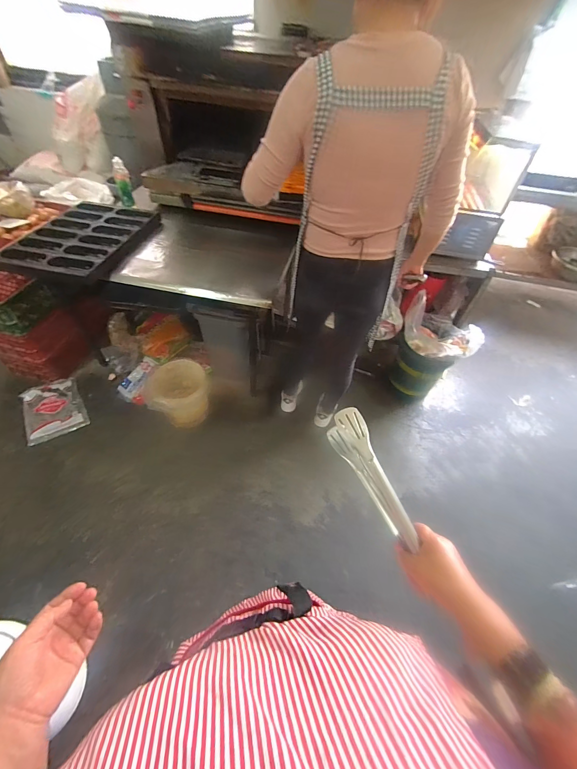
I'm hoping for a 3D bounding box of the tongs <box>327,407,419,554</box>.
[{"bbox_3d":[0.129,0.146,0.512,0.038,0.094,0.208,-21,72,-20],"label":"tongs"}]

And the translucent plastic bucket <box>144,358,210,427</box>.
[{"bbox_3d":[-0.566,0.054,1.620,0.298,0.245,0.275,2,50,-3],"label":"translucent plastic bucket"}]

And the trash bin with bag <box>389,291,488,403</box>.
[{"bbox_3d":[0.818,-0.201,1.795,0.381,0.537,0.444,31,55,20],"label":"trash bin with bag"}]

